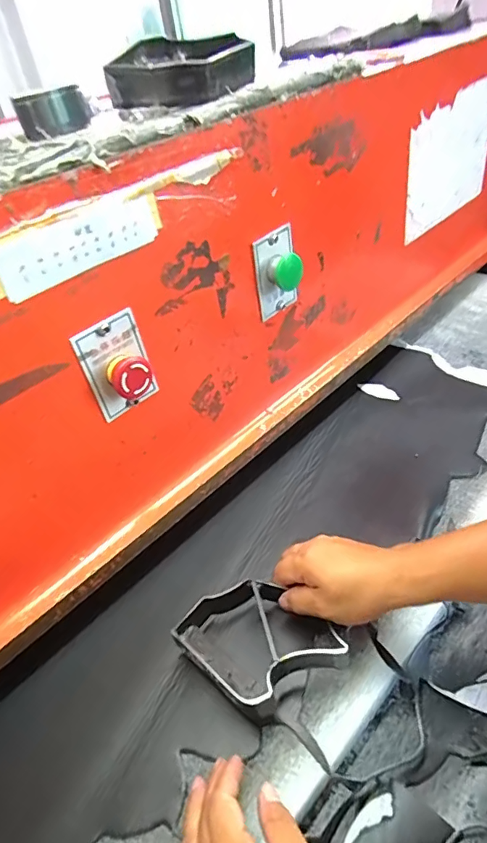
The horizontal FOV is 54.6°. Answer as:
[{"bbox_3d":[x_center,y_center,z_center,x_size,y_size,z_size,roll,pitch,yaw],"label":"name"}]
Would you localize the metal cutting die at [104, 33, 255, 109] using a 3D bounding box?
[{"bbox_3d":[-0.053,-0.310,0.418,0.115,0.038,0.108,-1,40,11],"label":"metal cutting die"}]

